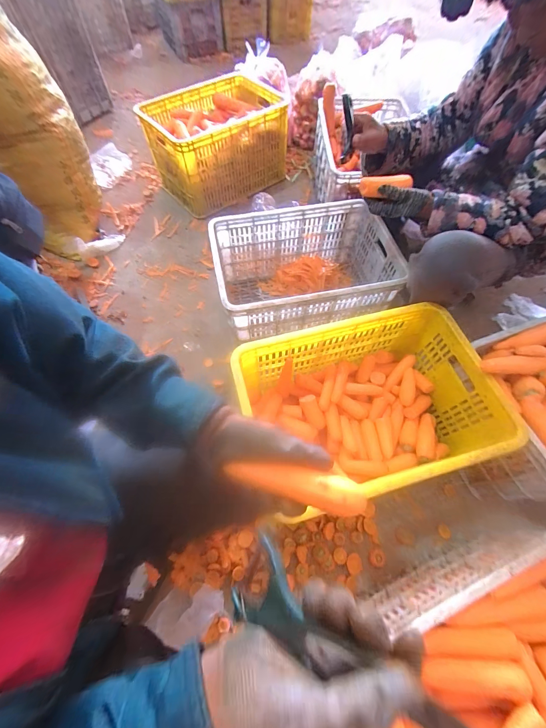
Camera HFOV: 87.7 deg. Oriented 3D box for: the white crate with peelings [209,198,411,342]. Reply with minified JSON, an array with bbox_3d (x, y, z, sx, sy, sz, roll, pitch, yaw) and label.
[{"bbox_3d":[0.095,-0.280,0.939,0.527,0.274,0.380,-10,64,-6],"label":"white crate with peelings"}]

